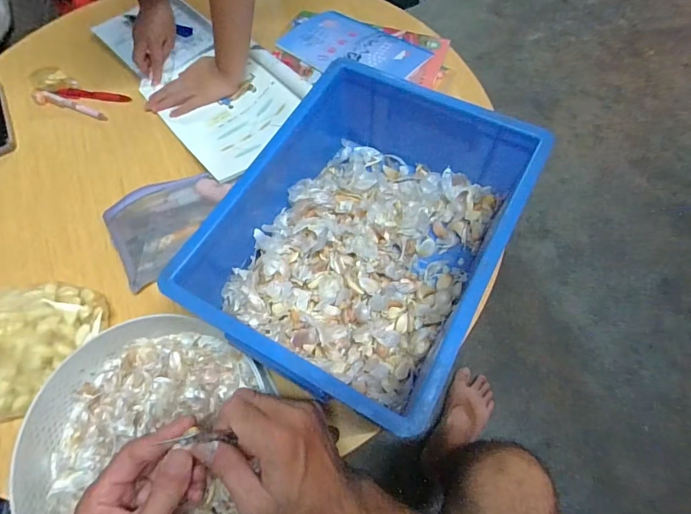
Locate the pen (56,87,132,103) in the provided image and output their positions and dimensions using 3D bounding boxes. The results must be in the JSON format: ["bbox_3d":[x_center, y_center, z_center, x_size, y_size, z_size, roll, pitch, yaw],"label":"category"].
[{"bbox_3d":[-0.393,-0.251,0.639,0.119,0.008,0.017,7,61,5],"label":"pen"}]

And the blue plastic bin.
[{"bbox_3d":[0.025,-0.027,0.451,0.264,0.123,0.350,26,64,15],"label":"blue plastic bin"}]

